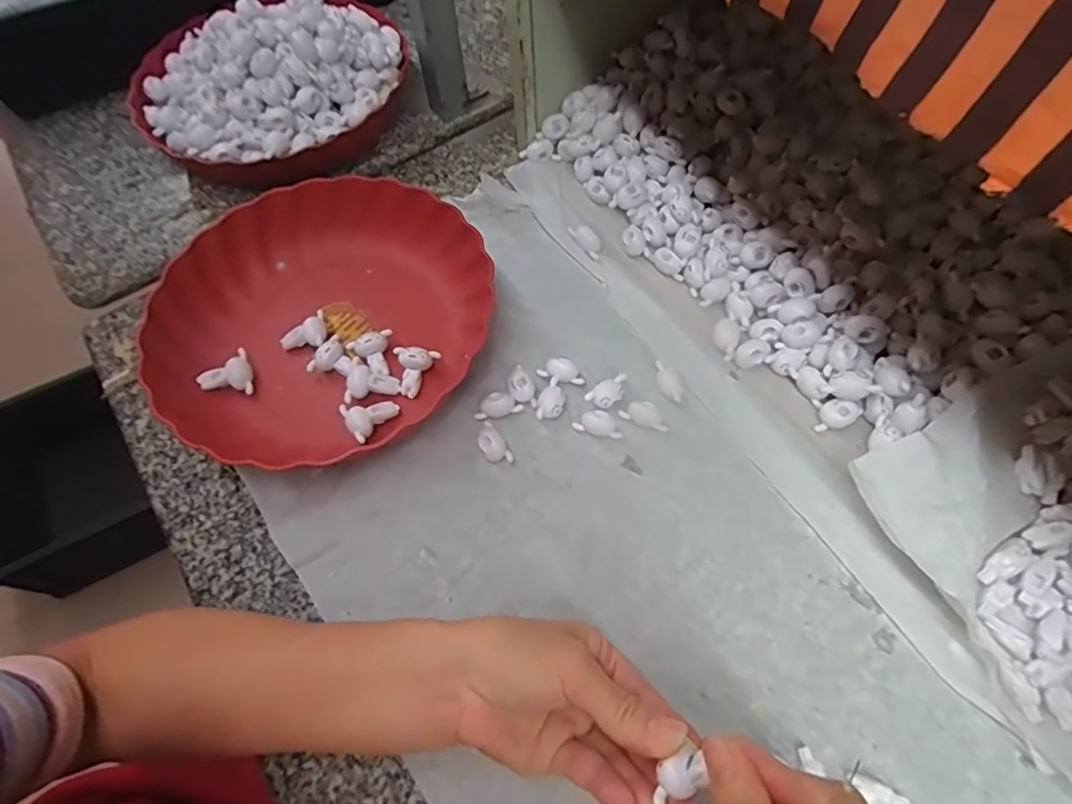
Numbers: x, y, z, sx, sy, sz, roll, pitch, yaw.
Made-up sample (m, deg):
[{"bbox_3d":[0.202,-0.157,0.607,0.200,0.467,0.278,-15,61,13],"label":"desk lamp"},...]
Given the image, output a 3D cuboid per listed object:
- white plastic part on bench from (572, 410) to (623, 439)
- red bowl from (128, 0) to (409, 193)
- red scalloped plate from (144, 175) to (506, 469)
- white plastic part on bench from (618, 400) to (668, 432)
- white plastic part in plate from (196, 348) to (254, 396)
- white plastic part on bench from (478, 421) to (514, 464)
[{"bbox_3d":[0.044,0.015,0.393,0.033,0.011,0.017,18,65,13],"label":"white plastic part on bench"},{"bbox_3d":[-0.241,-0.298,0.511,0.224,0.088,0.223,-2,62,3],"label":"red bowl"},{"bbox_3d":[-0.160,-0.067,0.426,0.222,0.046,0.243,-2,62,3],"label":"red scalloped plate"},{"bbox_3d":[0.076,0.009,0.393,0.033,0.008,0.016,27,67,17],"label":"white plastic part on bench"},{"bbox_3d":[-0.223,-0.015,0.417,0.038,0.019,0.030,-37,66,-15],"label":"white plastic part in plate"},{"bbox_3d":[-0.030,0.028,0.386,0.016,0.014,0.034,-30,64,-12],"label":"white plastic part on bench"}]

